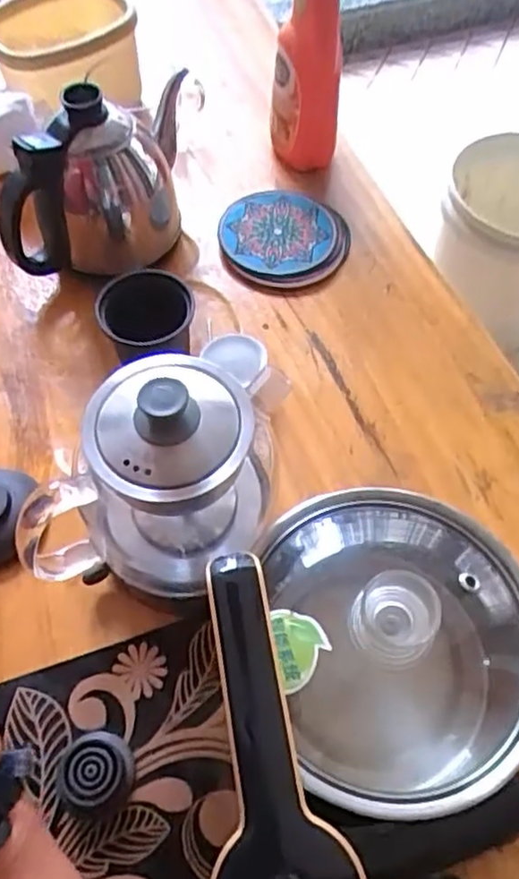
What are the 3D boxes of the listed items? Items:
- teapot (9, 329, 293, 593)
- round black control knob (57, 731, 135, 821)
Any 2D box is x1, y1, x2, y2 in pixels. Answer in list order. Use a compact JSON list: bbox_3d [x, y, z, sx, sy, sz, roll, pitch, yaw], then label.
[{"bbox_3d":[-0.060,0.030,0.416,0.172,0.177,0.109,-40,68,-21],"label":"teapot"},{"bbox_3d":[-0.101,0.204,0.408,0.045,0.019,0.046,0,60,-1],"label":"round black control knob"}]

